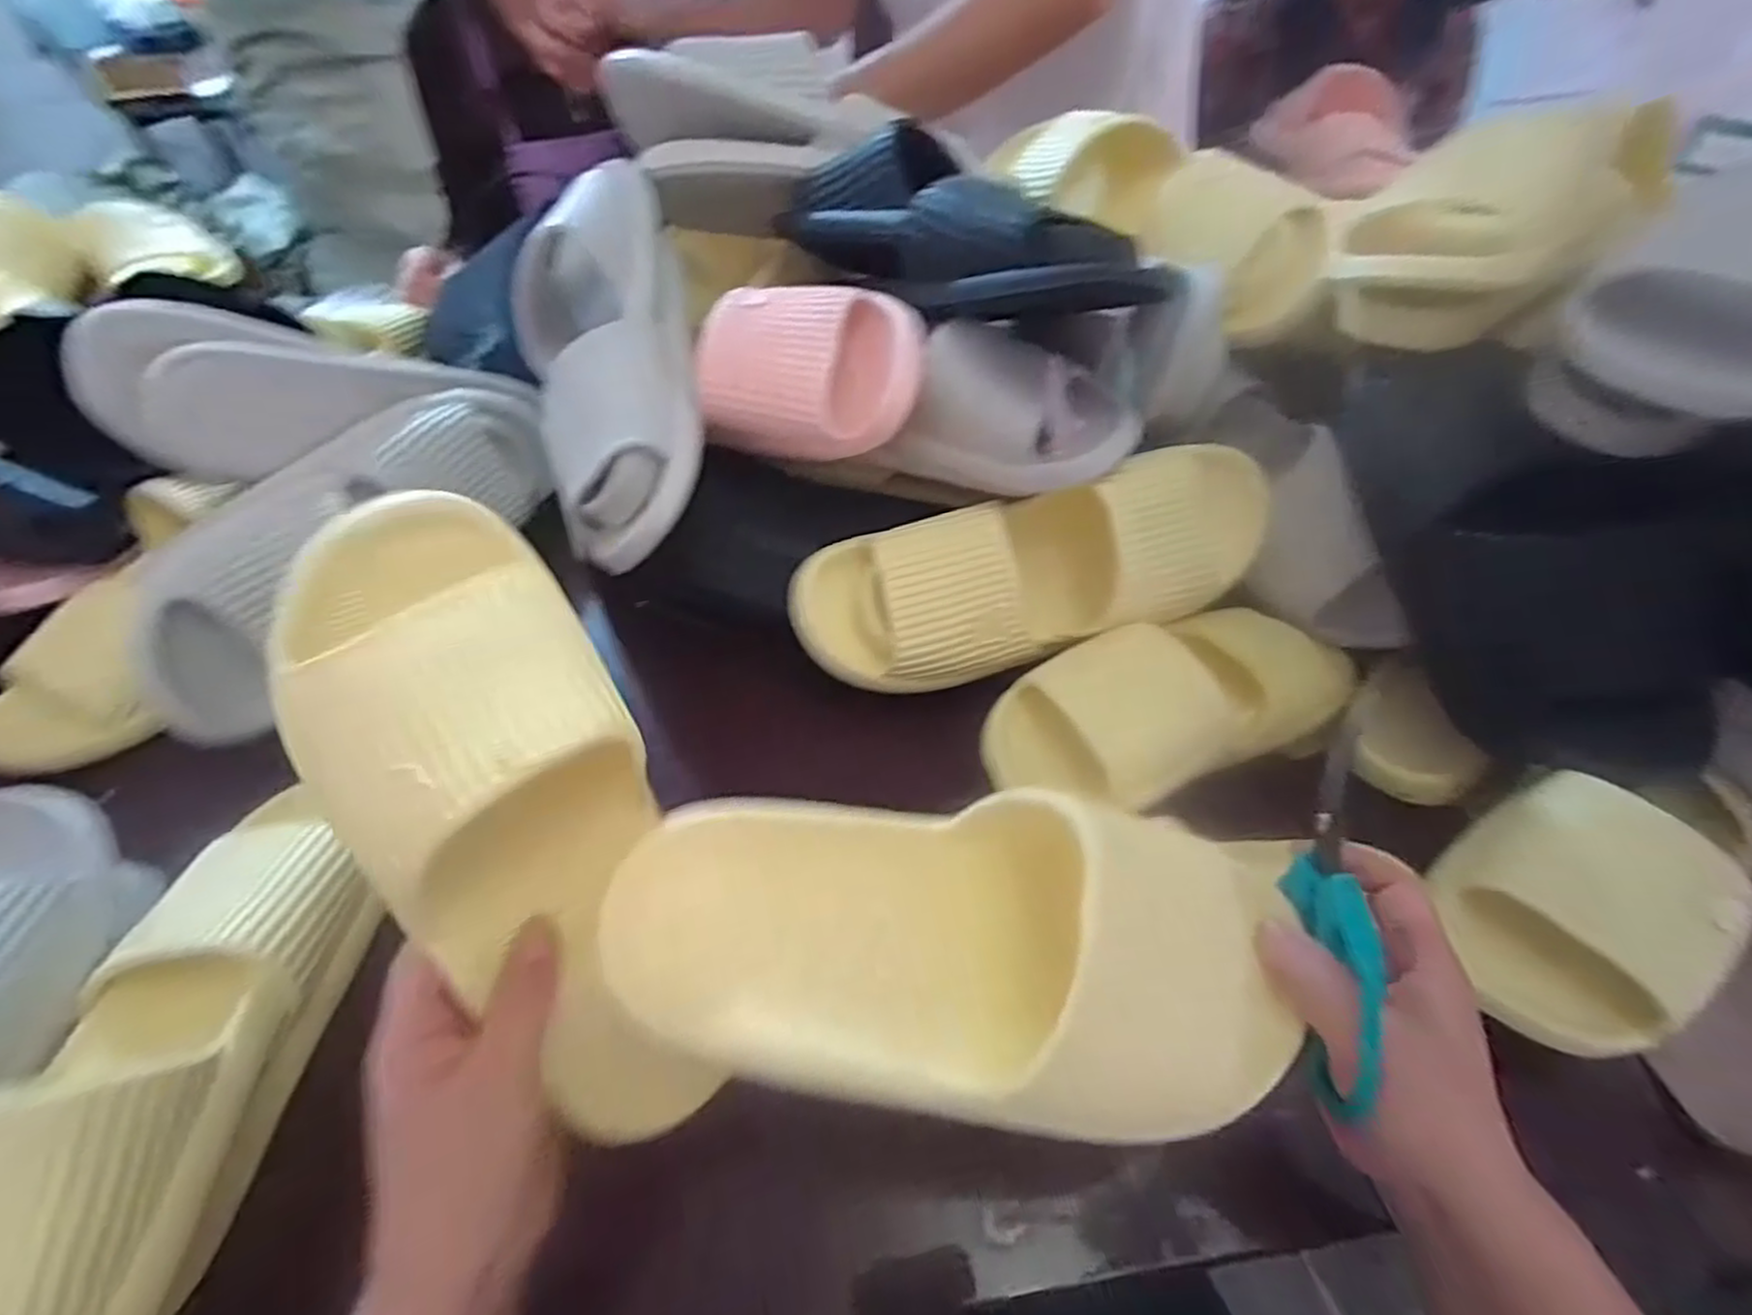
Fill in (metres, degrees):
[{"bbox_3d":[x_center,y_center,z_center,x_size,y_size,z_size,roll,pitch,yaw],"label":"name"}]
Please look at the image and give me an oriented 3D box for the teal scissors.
[{"bbox_3d":[0.176,0.091,0.290,0.012,0.048,0.150,6,78,6],"label":"teal scissors"}]

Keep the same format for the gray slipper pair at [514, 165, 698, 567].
[{"bbox_3d":[-0.174,-0.198,0.486,0.106,0.092,0.289,-9,75,-6],"label":"gray slipper pair"}]

